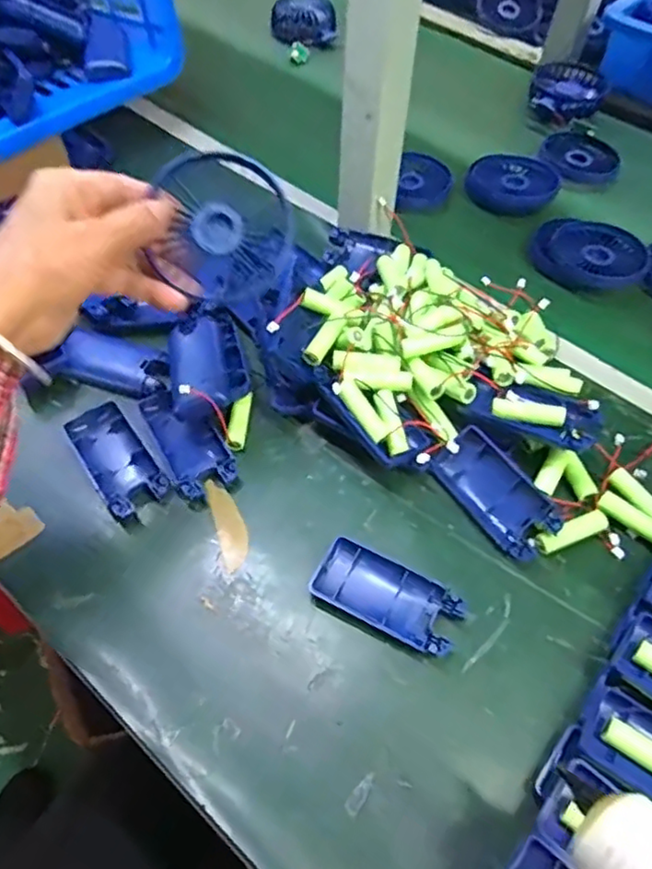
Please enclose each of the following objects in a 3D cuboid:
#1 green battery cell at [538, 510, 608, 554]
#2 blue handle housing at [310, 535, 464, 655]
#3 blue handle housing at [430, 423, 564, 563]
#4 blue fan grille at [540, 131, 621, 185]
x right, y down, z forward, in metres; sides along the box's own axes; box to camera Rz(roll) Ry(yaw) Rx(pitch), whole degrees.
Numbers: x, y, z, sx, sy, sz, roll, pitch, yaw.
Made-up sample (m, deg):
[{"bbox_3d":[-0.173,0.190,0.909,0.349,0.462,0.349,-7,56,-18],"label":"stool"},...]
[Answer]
[{"bbox_3d":[0.168,0.067,0.427,0.049,0.012,0.014,-18,60,-13],"label":"green battery cell"},{"bbox_3d":[0.040,0.104,0.405,0.093,0.013,0.044,25,60,13],"label":"blue handle housing"},{"bbox_3d":[0.117,0.040,0.439,0.048,0.018,0.090,-42,67,8],"label":"blue handle housing"},{"bbox_3d":[0.284,-0.307,0.697,0.085,0.021,0.085,0,57,0],"label":"blue fan grille"}]

